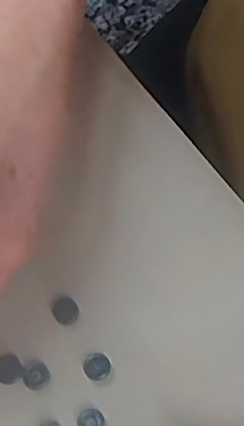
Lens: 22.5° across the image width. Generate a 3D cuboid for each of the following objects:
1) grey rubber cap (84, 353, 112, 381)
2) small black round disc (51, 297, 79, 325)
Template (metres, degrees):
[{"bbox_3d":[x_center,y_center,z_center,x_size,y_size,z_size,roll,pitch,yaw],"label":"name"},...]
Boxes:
[{"bbox_3d":[-0.009,0.054,0.216,0.009,0.004,0.009,0,72,0],"label":"grey rubber cap"},{"bbox_3d":[-0.020,0.035,0.220,0.009,0.004,0.010,-29,75,-9],"label":"small black round disc"}]

